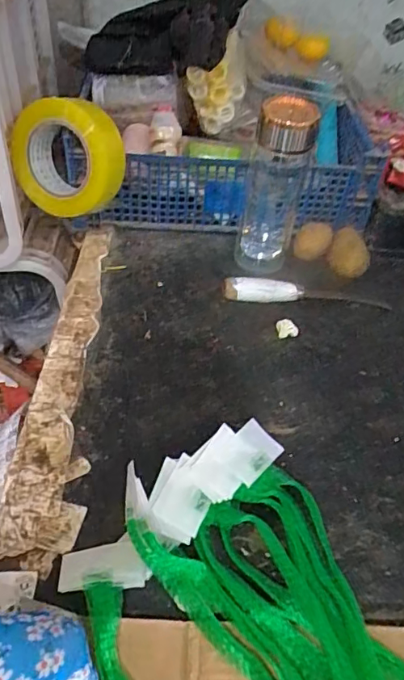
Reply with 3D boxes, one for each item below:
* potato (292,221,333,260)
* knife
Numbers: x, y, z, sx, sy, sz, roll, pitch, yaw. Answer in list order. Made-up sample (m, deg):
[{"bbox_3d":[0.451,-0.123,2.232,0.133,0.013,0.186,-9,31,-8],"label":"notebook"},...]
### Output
[{"bbox_3d":[0.138,-0.121,0.653,0.043,0.042,0.038,11,47,4],"label":"potato"},{"bbox_3d":[0.124,-0.056,0.602,0.195,0.026,0.022,1,47,-6],"label":"knife"}]

